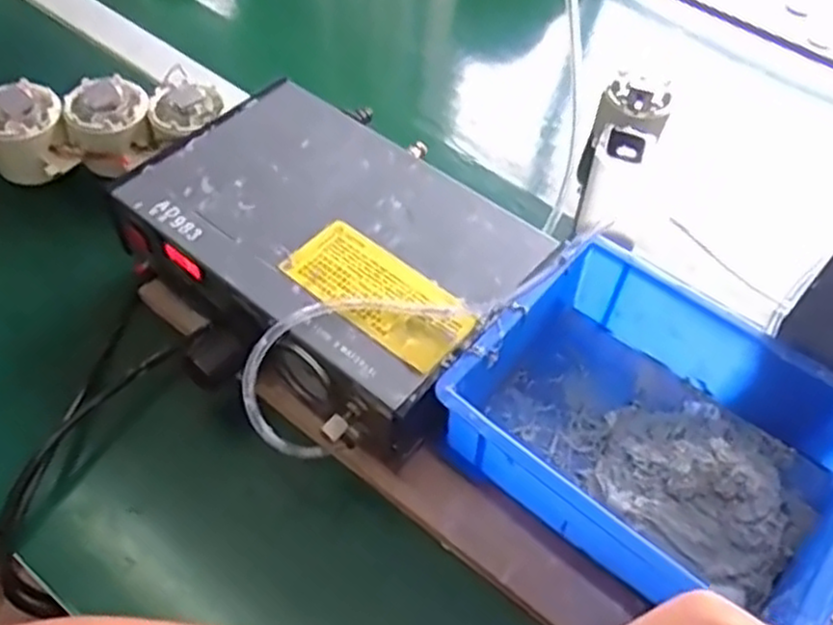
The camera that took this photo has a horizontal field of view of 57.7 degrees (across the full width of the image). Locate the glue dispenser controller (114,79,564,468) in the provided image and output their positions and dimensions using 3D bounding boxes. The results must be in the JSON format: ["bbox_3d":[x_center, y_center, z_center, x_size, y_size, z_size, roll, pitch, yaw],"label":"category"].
[{"bbox_3d":[-0.056,-0.034,0.446,0.221,0.053,0.172,36,58,20],"label":"glue dispenser controller"}]

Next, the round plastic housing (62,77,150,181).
[{"bbox_3d":[-0.208,-0.129,0.514,0.052,0.053,0.048,2,53,-3],"label":"round plastic housing"}]

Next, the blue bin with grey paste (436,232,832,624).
[{"bbox_3d":[0.129,0.063,0.397,0.194,0.067,0.140,32,57,18],"label":"blue bin with grey paste"}]

